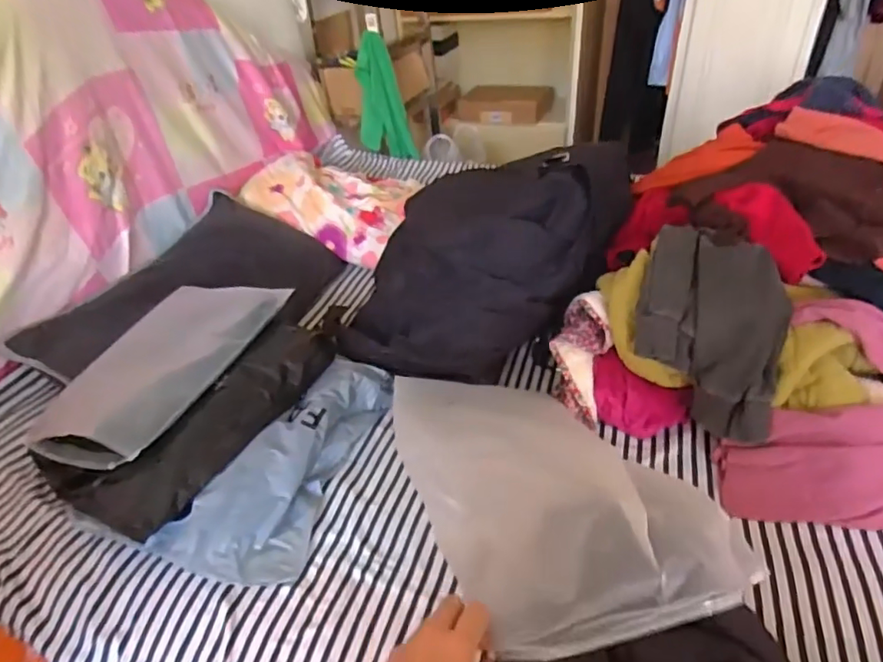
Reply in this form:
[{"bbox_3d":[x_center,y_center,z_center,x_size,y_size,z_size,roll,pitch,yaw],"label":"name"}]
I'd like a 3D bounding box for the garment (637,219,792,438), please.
[{"bbox_3d":[0.403,-0.007,0.836,0.188,0.200,0.262,11,40,20],"label":"garment"}]

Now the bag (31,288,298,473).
[{"bbox_3d":[-0.455,0.048,0.890,0.239,0.076,0.365,5,42,21],"label":"bag"}]

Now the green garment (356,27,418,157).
[{"bbox_3d":[-0.179,-0.708,1.692,0.171,0.351,0.059,-6,37,-1],"label":"green garment"}]

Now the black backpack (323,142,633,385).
[{"bbox_3d":[0.048,-0.106,0.980,0.516,0.320,0.276,1,38,9],"label":"black backpack"}]

